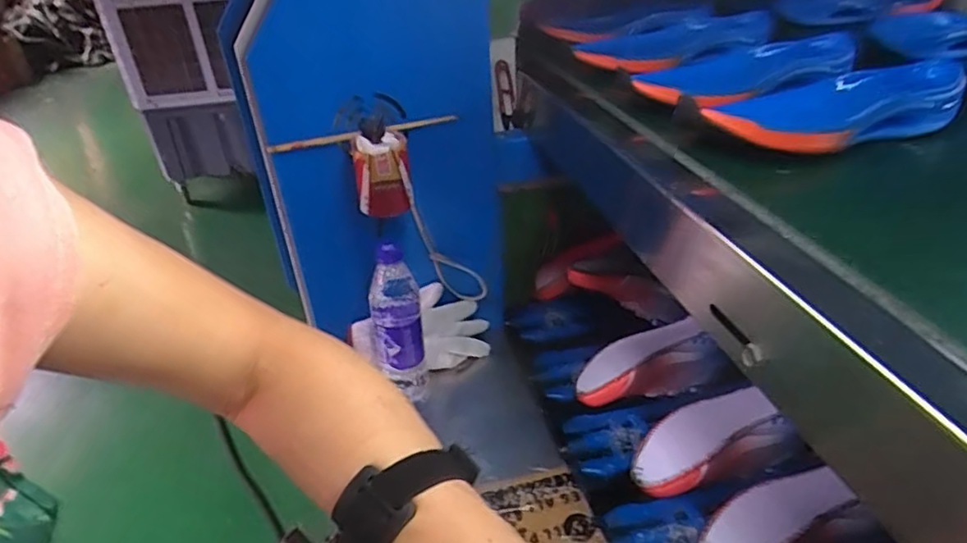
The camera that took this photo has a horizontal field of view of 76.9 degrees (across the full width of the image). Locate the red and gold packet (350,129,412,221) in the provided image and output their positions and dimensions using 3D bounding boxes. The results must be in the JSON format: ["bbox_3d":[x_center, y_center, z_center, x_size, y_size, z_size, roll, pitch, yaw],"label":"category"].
[{"bbox_3d":[-0.123,-0.117,0.740,0.065,0.088,0.058,-6,30,-8],"label":"red and gold packet"}]

